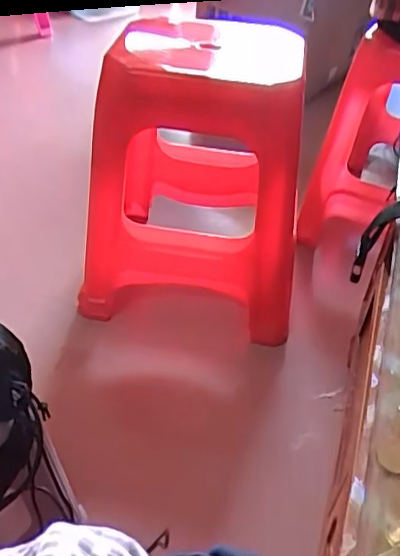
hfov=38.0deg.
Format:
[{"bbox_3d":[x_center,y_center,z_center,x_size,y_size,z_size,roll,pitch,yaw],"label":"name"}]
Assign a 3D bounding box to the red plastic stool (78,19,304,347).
[{"bbox_3d":[-0.014,-0.182,1.131,0.407,0.541,0.444,7,41,3],"label":"red plastic stool"}]

